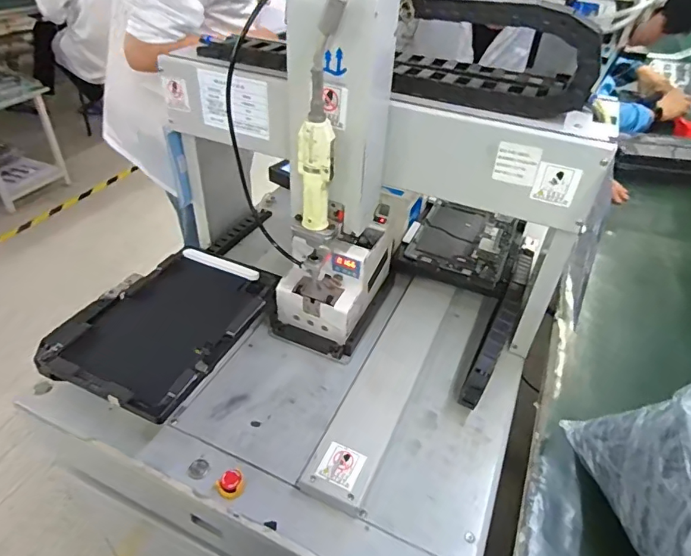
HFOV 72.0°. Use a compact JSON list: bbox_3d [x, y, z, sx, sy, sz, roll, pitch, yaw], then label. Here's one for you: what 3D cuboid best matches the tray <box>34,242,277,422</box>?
[{"bbox_3d":[-0.256,0.053,0.684,0.214,0.036,0.287,18,42,17],"label":"tray"}]

